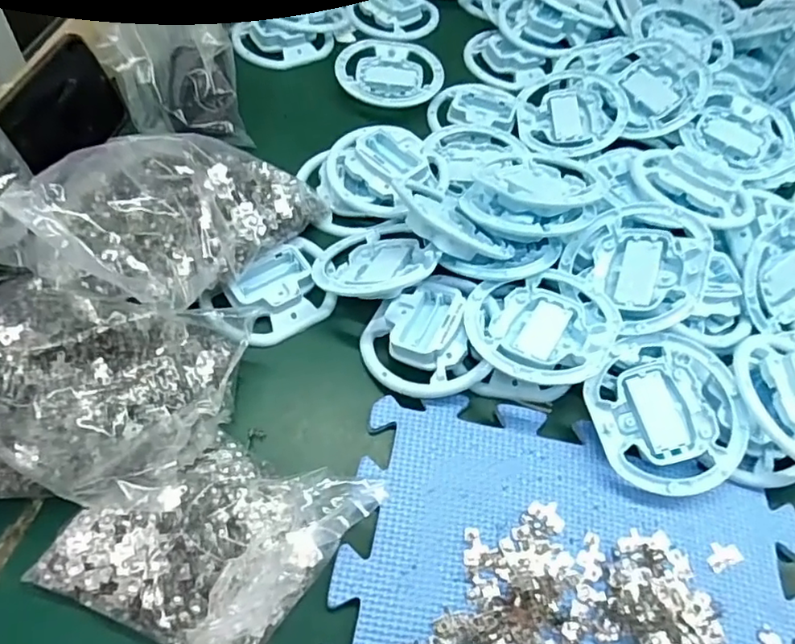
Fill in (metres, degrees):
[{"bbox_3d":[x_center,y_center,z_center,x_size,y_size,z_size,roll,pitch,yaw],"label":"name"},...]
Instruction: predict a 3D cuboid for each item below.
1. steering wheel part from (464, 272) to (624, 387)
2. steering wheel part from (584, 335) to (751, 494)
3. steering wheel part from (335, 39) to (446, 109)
[{"bbox_3d":[0.100,0.004,0.408,0.100,0.023,0.093,2,56,-3],"label":"steering wheel part"},{"bbox_3d":[0.177,0.062,0.394,0.095,0.040,0.099,2,56,-3],"label":"steering wheel part"},{"bbox_3d":[-0.009,-0.247,0.595,0.102,0.026,0.088,-8,59,-10],"label":"steering wheel part"}]

